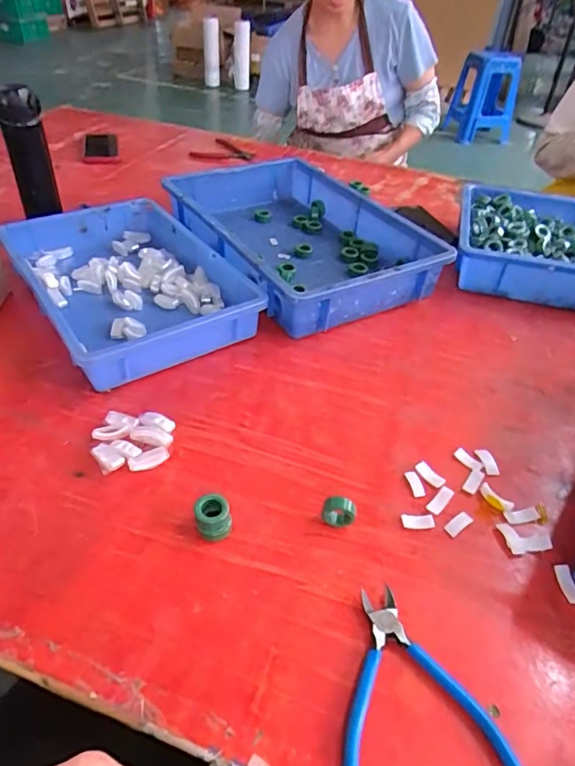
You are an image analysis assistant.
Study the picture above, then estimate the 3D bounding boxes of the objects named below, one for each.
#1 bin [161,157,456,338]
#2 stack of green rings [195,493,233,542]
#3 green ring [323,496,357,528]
[{"bbox_3d":[0.013,-0.245,0.847,0.302,0.074,0.439,-20,47,-25],"label":"bin"},{"bbox_3d":[-0.067,0.121,0.462,0.029,0.026,0.033,-10,43,-15],"label":"stack of green rings"},{"bbox_3d":[0.047,0.118,0.472,0.030,0.025,0.016,-8,42,-13],"label":"green ring"}]

